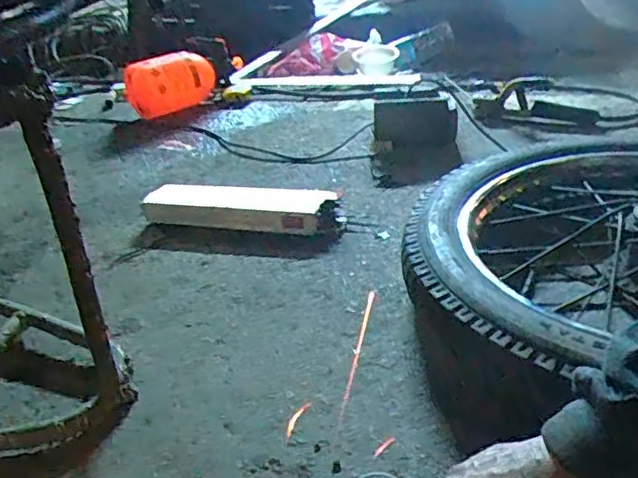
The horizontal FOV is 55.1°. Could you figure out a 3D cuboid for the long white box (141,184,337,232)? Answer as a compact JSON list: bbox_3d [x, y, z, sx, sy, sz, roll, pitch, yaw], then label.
[{"bbox_3d":[-0.130,-0.051,0.993,0.335,0.046,0.076,3,32,17],"label":"long white box"}]

